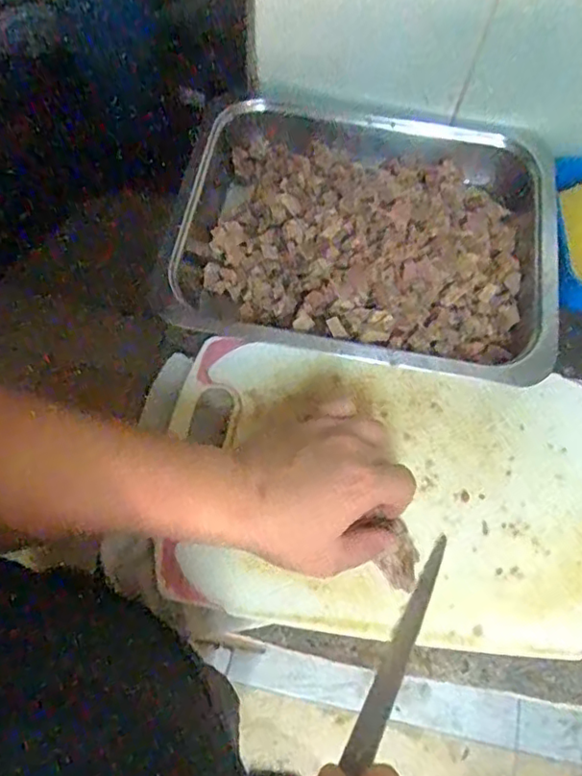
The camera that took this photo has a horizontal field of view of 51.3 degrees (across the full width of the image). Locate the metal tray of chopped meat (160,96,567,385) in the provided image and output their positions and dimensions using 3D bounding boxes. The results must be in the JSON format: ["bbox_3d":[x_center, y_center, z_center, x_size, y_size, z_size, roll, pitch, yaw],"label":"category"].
[{"bbox_3d":[0.070,-0.146,0.539,0.325,0.078,0.266,8,67,1],"label":"metal tray of chopped meat"}]

